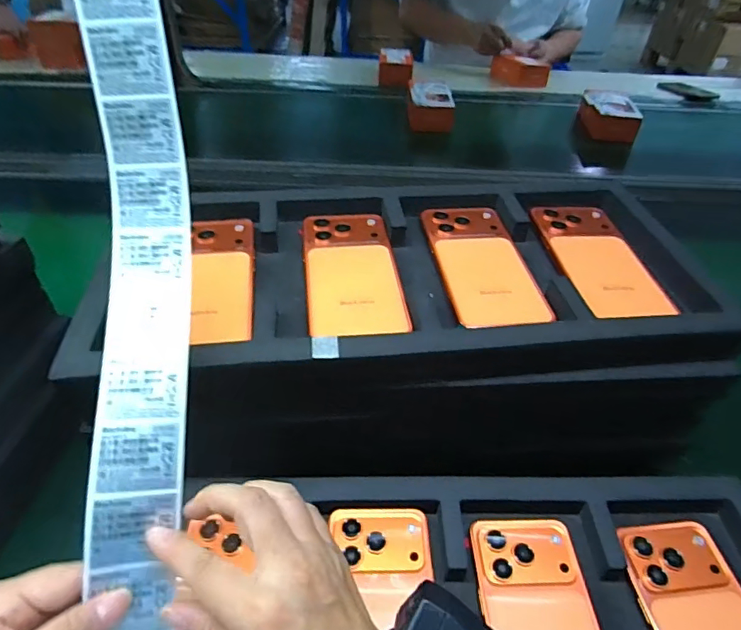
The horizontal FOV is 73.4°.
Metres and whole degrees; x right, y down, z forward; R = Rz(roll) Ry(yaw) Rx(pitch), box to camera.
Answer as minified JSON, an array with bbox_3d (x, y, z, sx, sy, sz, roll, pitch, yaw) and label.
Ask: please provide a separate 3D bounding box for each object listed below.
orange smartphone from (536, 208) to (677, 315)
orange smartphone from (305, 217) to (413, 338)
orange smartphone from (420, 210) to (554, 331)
[{"bbox_3d":[0.200,-0.051,0.436,0.078,0.009,0.162,-1,42,-4],"label":"orange smartphone"},{"bbox_3d":[-0.015,-0.039,0.410,0.074,0.011,0.167,-3,42,-7],"label":"orange smartphone"},{"bbox_3d":[0.097,-0.047,0.428,0.076,0.008,0.162,-3,42,-7],"label":"orange smartphone"}]

